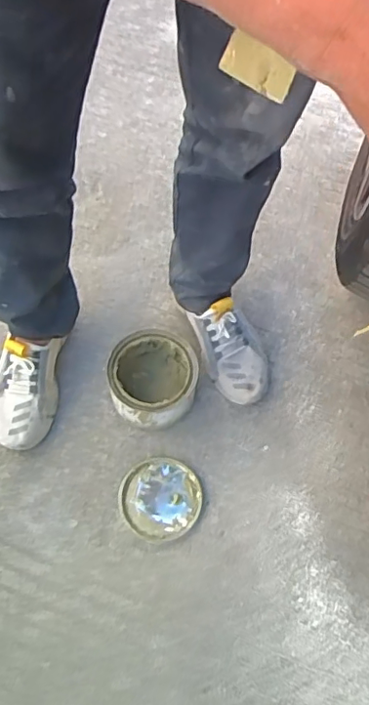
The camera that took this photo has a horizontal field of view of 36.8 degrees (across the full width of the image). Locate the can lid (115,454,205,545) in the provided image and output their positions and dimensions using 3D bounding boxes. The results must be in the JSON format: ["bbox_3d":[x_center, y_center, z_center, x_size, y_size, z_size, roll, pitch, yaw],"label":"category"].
[{"bbox_3d":[-0.036,0.217,0.827,0.119,0.007,0.119,1,66,-3],"label":"can lid"}]

